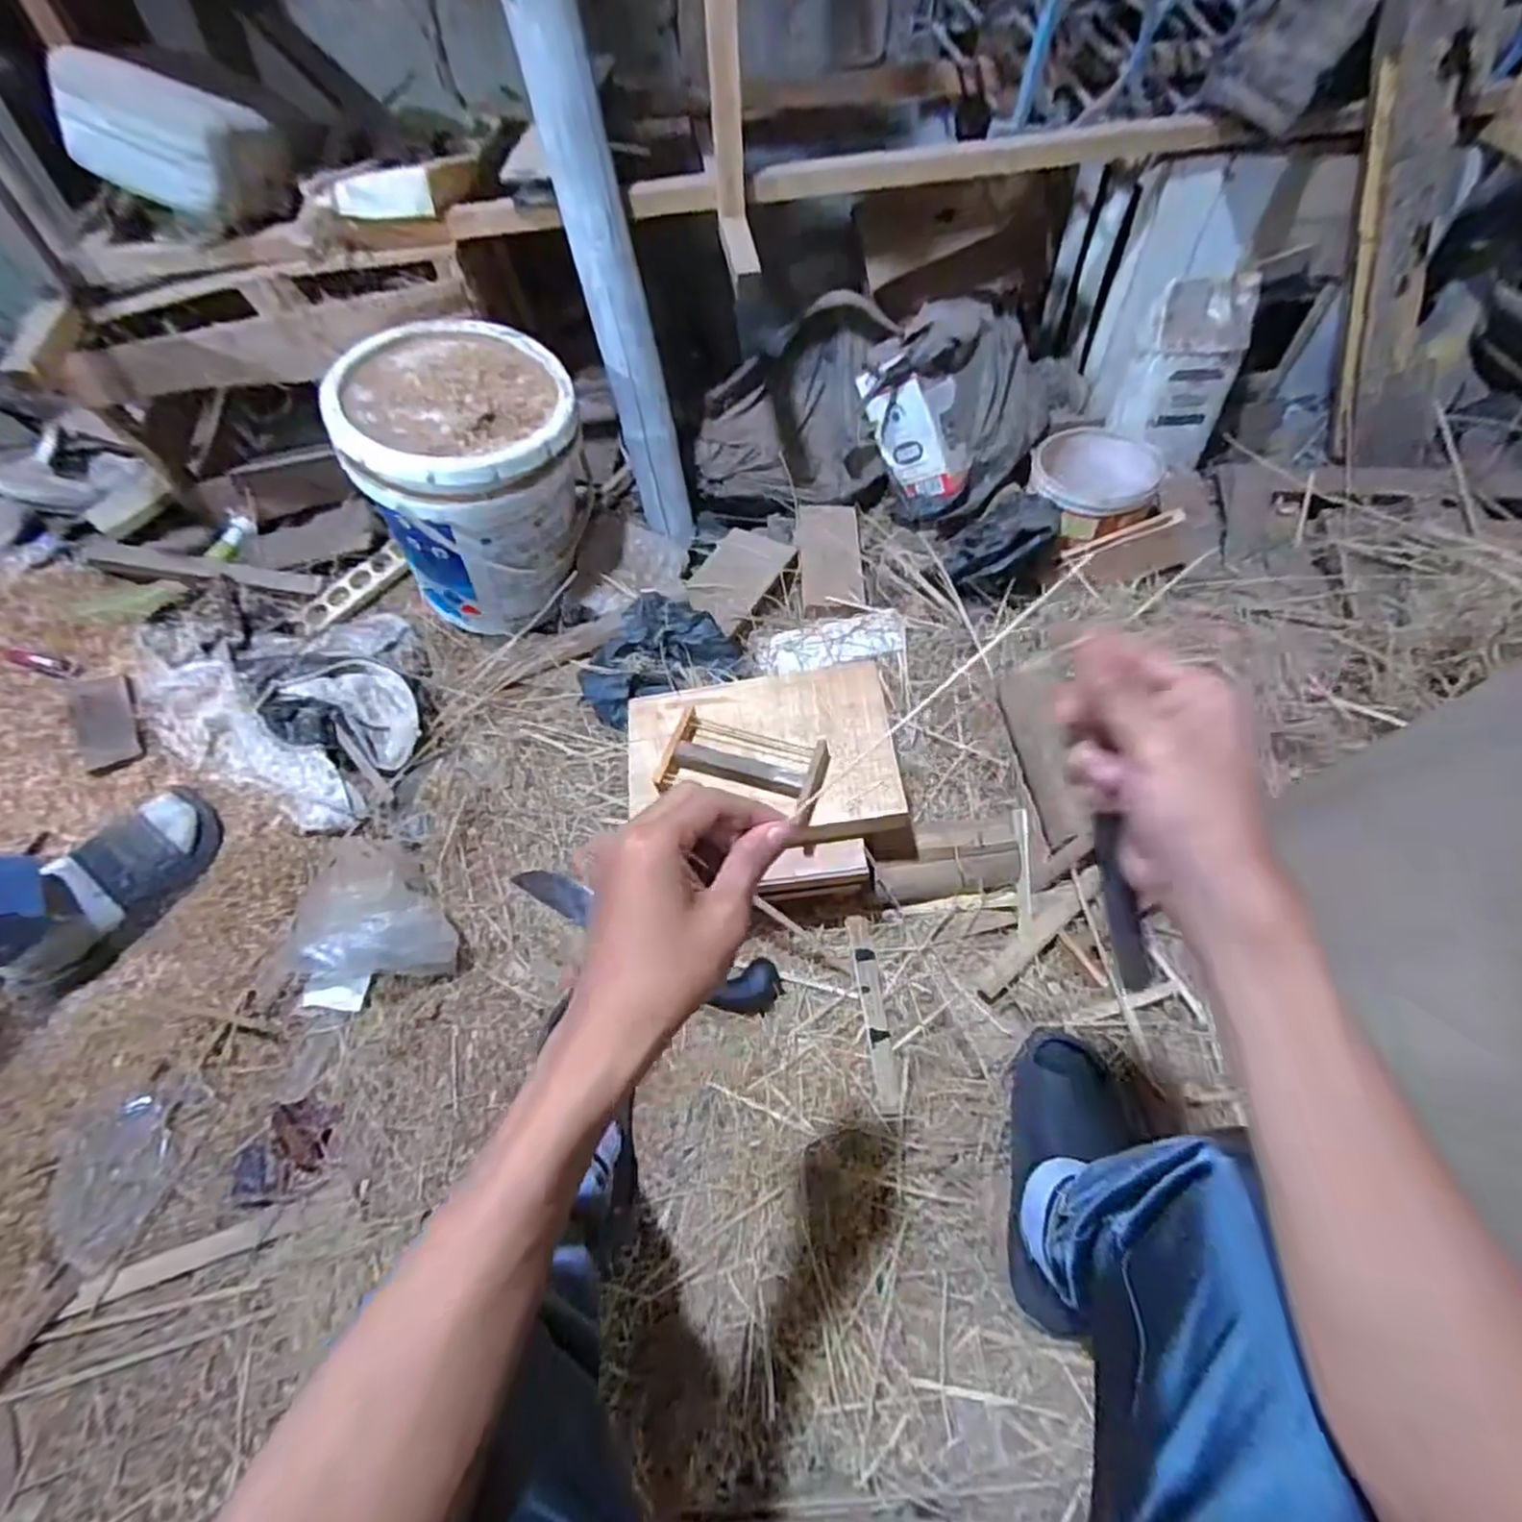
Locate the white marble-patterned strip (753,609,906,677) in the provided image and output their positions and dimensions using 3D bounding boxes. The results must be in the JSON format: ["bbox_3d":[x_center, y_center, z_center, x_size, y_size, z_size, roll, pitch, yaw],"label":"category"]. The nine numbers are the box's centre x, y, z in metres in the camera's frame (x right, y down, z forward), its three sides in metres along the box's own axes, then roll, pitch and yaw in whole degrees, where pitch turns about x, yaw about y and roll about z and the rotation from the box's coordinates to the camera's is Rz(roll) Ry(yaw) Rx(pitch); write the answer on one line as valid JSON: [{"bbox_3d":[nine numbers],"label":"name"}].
[{"bbox_3d":[0.102,-0.183,1.092,0.224,0.031,0.094,-5,56,1],"label":"white marble-patterned strip"}]

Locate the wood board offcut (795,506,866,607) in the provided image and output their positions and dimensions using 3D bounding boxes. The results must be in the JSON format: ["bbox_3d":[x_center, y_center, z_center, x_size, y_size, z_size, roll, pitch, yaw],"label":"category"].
[{"bbox_3d":[0.115,-0.342,1.196,0.102,0.014,0.216,-6,64,9],"label":"wood board offcut"}]

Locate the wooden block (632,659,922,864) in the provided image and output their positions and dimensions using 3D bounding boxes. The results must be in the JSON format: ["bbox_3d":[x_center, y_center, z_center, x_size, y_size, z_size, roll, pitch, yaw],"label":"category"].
[{"bbox_3d":[-0.001,0.004,0.781,0.297,0.035,0.221,-6,65,4],"label":"wooden block"}]

